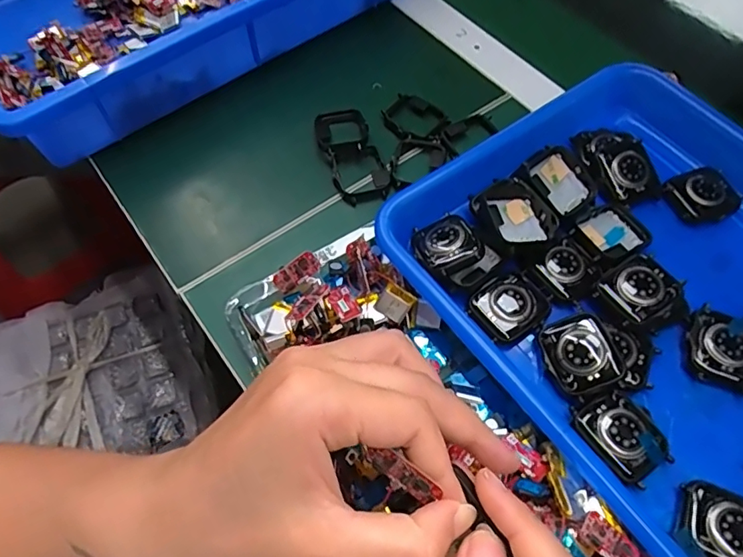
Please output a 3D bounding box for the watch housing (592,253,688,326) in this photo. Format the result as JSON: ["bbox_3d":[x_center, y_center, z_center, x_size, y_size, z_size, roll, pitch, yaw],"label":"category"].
[{"bbox_3d":[0.153,0.005,0.292,0.044,0.008,0.034,-29,65,-16],"label":"watch housing"}]

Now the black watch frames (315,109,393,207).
[{"bbox_3d":[-0.015,-0.092,0.379,0.039,0.013,0.085,-19,63,-11],"label":"black watch frames"}]

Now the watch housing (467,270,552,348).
[{"bbox_3d":[0.080,0.016,0.298,0.040,0.013,0.036,-34,67,-18],"label":"watch housing"}]

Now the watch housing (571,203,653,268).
[{"bbox_3d":[0.148,-0.027,0.318,0.046,0.011,0.036,-30,65,-17],"label":"watch housing"}]

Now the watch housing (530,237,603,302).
[{"bbox_3d":[0.117,-0.006,0.303,0.034,0.014,0.032,-36,67,-19],"label":"watch housing"}]

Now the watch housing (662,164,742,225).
[{"bbox_3d":[0.213,-0.053,0.332,0.042,0.009,0.037,-19,63,-12],"label":"watch housing"}]

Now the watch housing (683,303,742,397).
[{"bbox_3d":[0.196,0.038,0.285,0.040,0.012,0.041,23,63,11],"label":"watch housing"}]

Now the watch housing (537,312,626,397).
[{"bbox_3d":[0.113,0.041,0.278,0.036,0.010,0.040,-27,66,10],"label":"watch housing"}]

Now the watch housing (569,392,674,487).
[{"bbox_3d":[0.129,0.079,0.262,0.034,0.007,0.043,-29,65,-16],"label":"watch housing"}]

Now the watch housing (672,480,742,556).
[{"bbox_3d":[0.167,0.119,0.240,0.044,0.006,0.038,25,63,12],"label":"watch housing"}]

